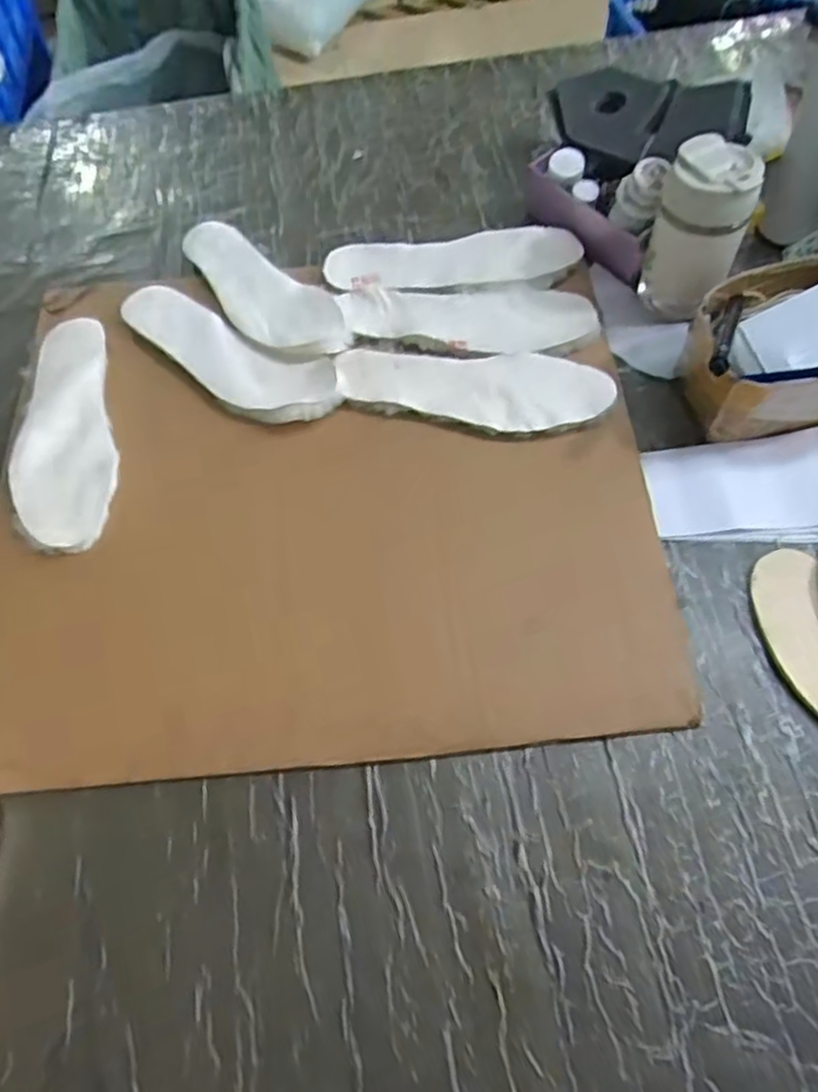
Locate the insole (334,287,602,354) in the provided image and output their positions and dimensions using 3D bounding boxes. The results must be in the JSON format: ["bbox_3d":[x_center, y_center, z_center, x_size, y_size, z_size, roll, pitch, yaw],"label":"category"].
[{"bbox_3d":[0.058,-0.242,0.754,0.258,0.019,0.086,8,62,9],"label":"insole"}]

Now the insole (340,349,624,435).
[{"bbox_3d":[0.061,-0.156,0.705,0.258,0.023,0.081,8,62,9],"label":"insole"}]

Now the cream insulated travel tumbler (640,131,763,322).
[{"bbox_3d":[0.274,-0.290,0.700,0.085,0.149,0.088,18,65,12],"label":"cream insulated travel tumbler"}]

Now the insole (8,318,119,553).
[{"bbox_3d":[-0.333,-0.111,0.705,0.095,0.008,0.261,-13,65,-8],"label":"insole"}]

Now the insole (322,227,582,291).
[{"bbox_3d":[0.046,-0.312,0.795,0.266,0.025,0.084,-1,61,4],"label":"insole"}]

